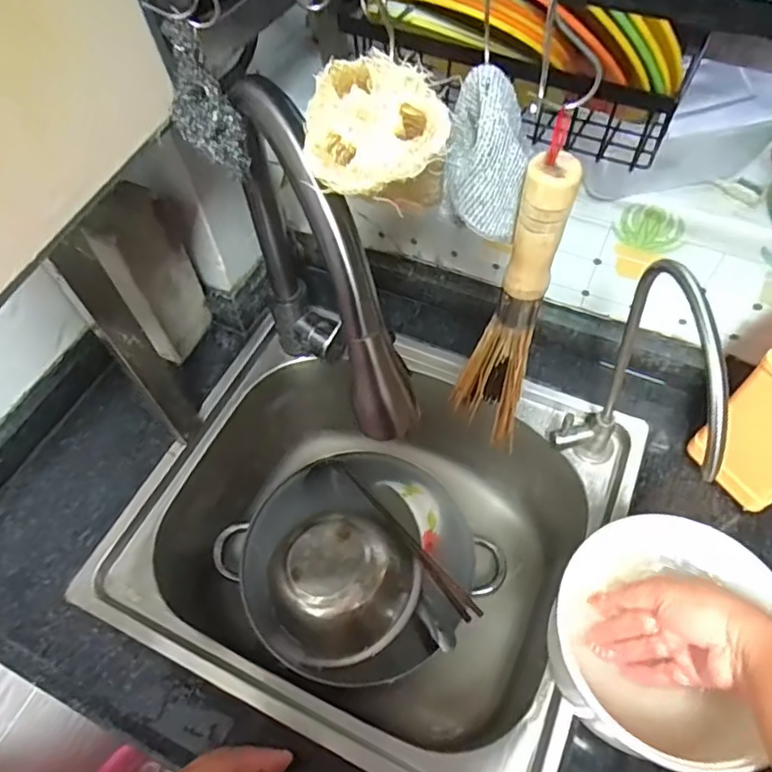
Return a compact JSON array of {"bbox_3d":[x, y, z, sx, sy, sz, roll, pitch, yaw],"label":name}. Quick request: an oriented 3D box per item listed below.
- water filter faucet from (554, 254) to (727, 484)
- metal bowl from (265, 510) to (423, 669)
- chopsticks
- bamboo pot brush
[{"bbox_3d":[0.183,0.032,0.469,0.063,0.278,0.168,13,58,11],"label":"water filter faucet"},{"bbox_3d":[-0.049,0.217,0.655,0.165,0.055,0.156,-1,57,2],"label":"metal bowl"},{"bbox_3d":[0.024,0.178,0.691,0.020,0.026,0.235,-34,61,-18],"label":"chopsticks"},{"bbox_3d":[0.081,-0.041,0.408,0.052,0.241,0.046,9,58,9],"label":"bamboo pot brush"}]

